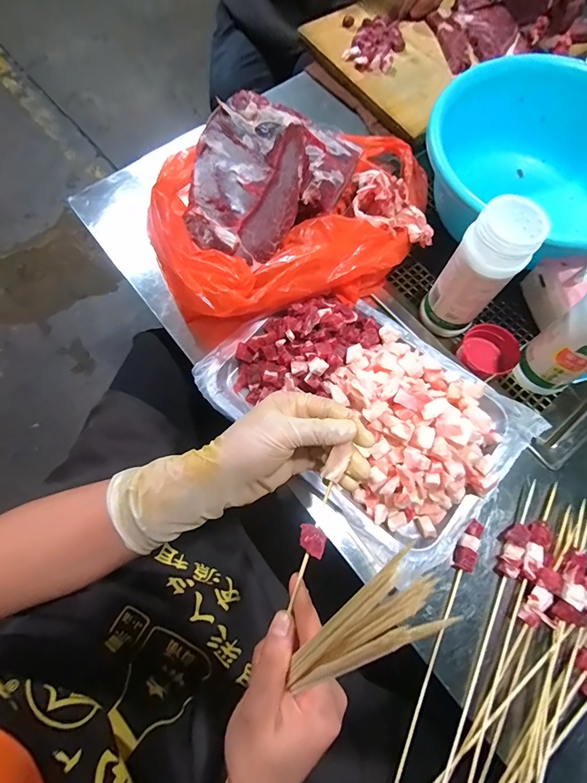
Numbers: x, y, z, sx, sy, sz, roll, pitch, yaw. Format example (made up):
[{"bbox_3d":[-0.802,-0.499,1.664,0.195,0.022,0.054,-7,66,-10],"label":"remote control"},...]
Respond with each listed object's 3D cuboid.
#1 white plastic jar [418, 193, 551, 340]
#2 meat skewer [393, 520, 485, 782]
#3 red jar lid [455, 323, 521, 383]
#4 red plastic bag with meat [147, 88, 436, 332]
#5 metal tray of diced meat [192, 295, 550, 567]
[{"bbox_3d":[0.194,-0.123,0.395,0.061,0.148,0.063,0,71,0],"label":"white plastic jar"},{"bbox_3d":[0.129,0.230,0.332,0.025,0.018,0.233,27,73,9],"label":"meat skewer"},{"bbox_3d":[0.238,-0.046,0.444,0.068,0.026,0.064,0,71,0],"label":"red jar lid"},{"bbox_3d":[0.016,-0.223,0.420,0.333,0.124,0.216,-23,72,-7],"label":"red plastic bag with meat"},{"bbox_3d":[0.073,0.002,0.377,0.312,0.063,0.202,37,75,12],"label":"metal tray of diced meat"}]

